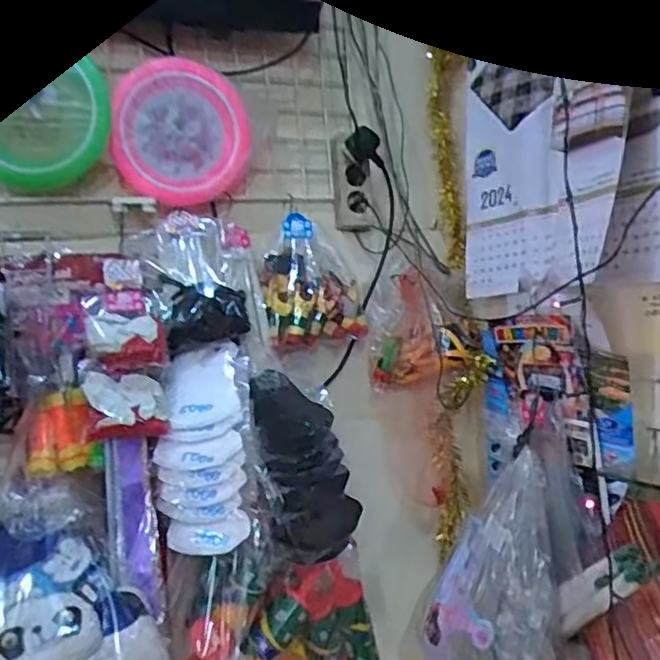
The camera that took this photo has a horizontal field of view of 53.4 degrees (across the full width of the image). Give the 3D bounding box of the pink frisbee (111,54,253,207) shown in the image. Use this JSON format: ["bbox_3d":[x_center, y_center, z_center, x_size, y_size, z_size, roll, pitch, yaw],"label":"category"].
[{"bbox_3d":[-0.218,-0.285,0.957,0.198,0.199,0.034,-40,23,-9],"label":"pink frisbee"}]

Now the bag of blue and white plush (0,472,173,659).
[{"bbox_3d":[-0.337,0.340,0.791,0.229,0.271,0.149,-5,1,-30],"label":"bag of blue and white plush"}]

